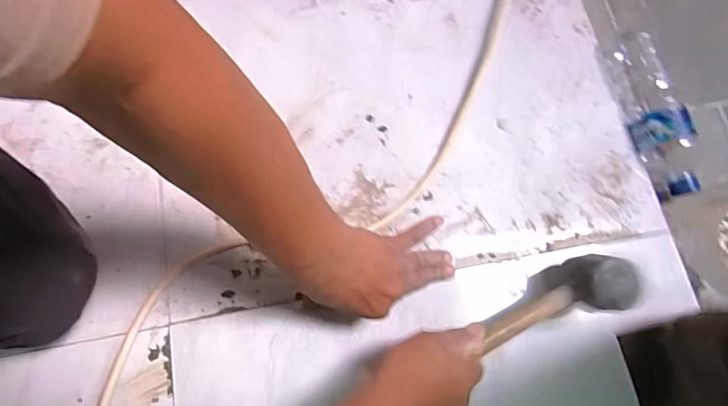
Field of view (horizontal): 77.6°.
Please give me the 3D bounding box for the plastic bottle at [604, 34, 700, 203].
[{"bbox_3d":[0.367,-0.115,0.589,0.058,0.075,0.223,-13,74,-5],"label":"plastic bottle"}]

